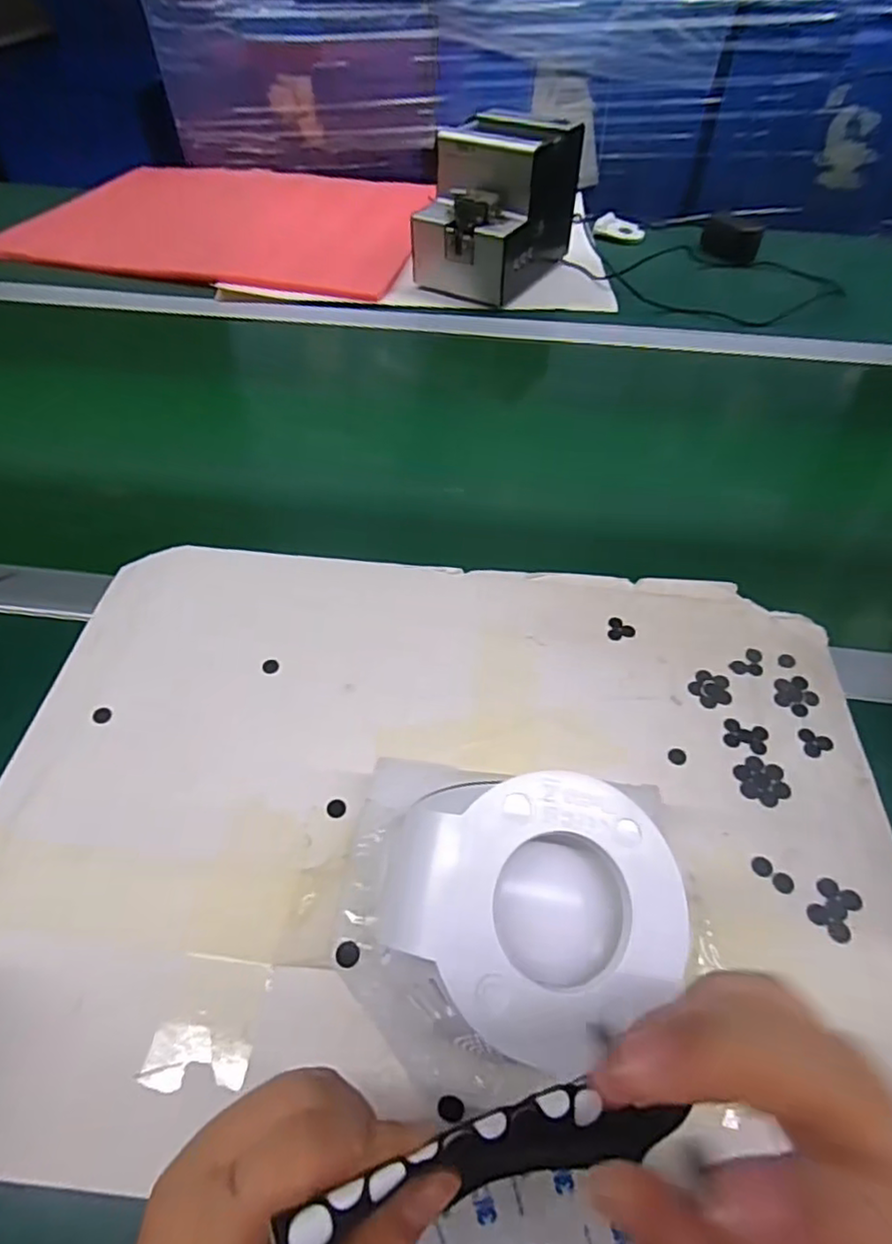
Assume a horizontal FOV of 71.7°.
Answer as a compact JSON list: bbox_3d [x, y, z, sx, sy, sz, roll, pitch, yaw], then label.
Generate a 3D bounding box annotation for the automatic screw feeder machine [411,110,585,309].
[{"bbox_3d":[0.061,-0.488,0.734,0.124,0.150,0.181,27,55,19],"label":"automatic screw feeder machine"}]

